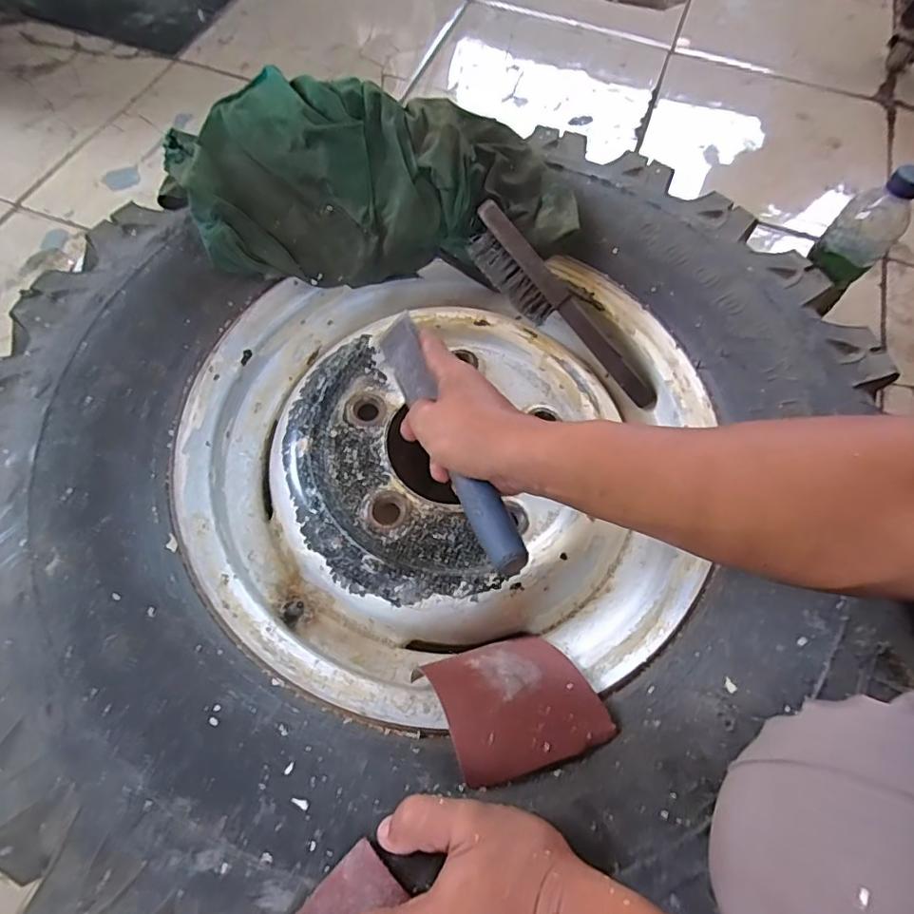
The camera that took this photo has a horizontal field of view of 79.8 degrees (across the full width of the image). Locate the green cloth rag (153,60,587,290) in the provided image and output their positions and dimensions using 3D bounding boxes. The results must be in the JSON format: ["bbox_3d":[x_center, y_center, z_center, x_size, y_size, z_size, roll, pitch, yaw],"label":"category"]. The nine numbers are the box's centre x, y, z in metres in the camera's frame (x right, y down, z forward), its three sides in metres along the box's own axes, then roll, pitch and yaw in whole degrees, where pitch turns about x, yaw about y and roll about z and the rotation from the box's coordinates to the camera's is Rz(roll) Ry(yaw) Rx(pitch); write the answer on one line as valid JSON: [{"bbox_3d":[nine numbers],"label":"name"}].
[{"bbox_3d":[-0.084,-0.262,0.508,0.366,0.100,0.157,-6,65,-5],"label":"green cloth rag"}]

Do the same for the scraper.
[{"bbox_3d":[-0.011,-0.022,0.398,0.027,0.025,0.249,-18,51,-10],"label":"scraper"}]

